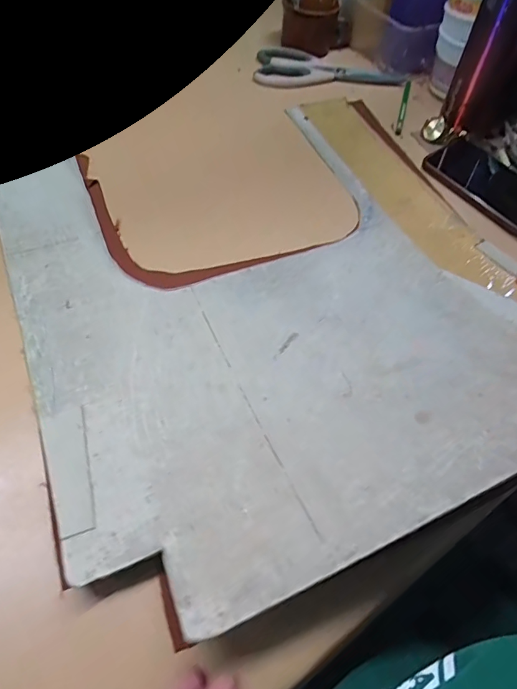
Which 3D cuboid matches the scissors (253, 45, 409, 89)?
[{"bbox_3d":[0.104,-0.389,0.642,0.214,0.017,0.079,3,57,-3],"label":"scissors"}]

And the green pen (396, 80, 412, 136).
[{"bbox_3d":[0.202,-0.330,0.624,0.009,0.012,0.131,17,58,6],"label":"green pen"}]

